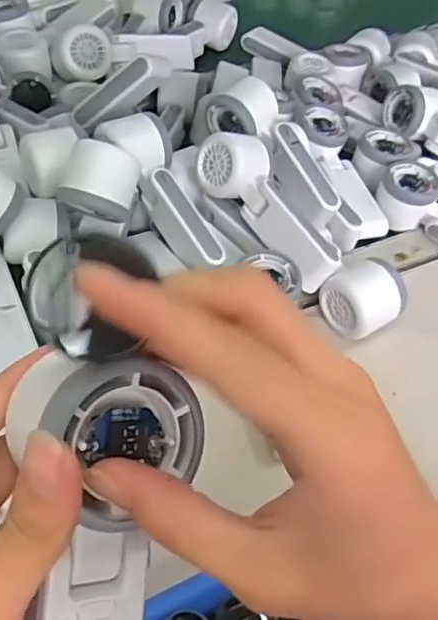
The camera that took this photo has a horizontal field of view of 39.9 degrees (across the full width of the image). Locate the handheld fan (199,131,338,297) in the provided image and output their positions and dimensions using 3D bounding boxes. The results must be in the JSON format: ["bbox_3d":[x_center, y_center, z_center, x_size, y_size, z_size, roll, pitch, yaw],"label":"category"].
[{"bbox_3d":[0.049,-0.095,0.541,0.062,0.043,0.166,-33,77,-24],"label":"handheld fan"}]

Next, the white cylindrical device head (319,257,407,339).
[{"bbox_3d":[0.127,-0.009,0.521,0.056,0.055,0.056,-22,55,-22],"label":"white cylindrical device head"}]

